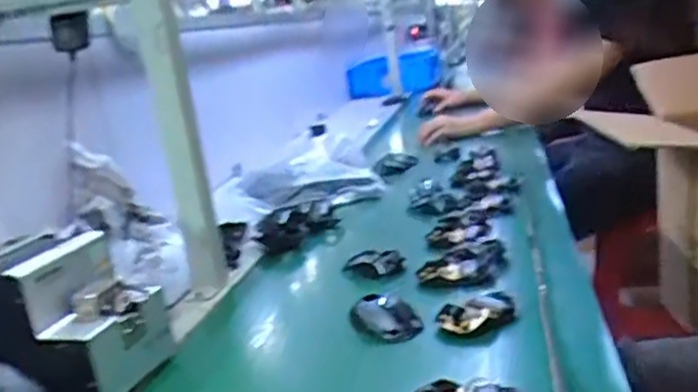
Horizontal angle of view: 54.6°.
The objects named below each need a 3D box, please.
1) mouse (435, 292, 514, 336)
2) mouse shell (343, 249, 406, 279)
[{"bbox_3d":[0.138,0.124,0.706,0.086,0.026,0.046,-14,15,-26],"label":"mouse"},{"bbox_3d":[0.034,0.088,0.906,0.078,0.023,0.054,-8,14,-2],"label":"mouse shell"}]

